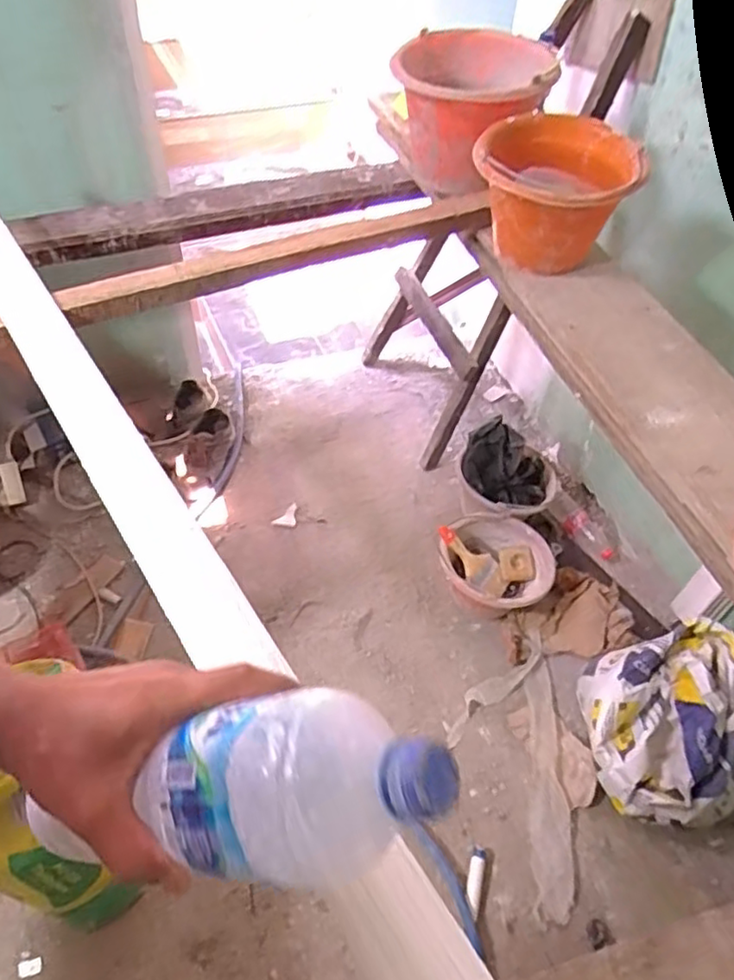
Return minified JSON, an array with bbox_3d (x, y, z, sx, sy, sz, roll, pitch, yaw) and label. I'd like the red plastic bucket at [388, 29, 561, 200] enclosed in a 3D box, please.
[{"bbox_3d":[0.178,-0.672,1.173,0.270,0.193,0.291,31,55,20],"label":"red plastic bucket"}]

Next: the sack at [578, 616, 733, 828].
[{"bbox_3d":[0.576,0.444,1.265,0.250,0.229,0.347,0,50,-4],"label":"sack"}]

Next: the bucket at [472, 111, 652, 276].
[{"bbox_3d":[0.290,-0.458,1.036,0.243,0.166,0.236,2,50,-2],"label":"bucket"}]

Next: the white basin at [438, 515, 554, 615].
[{"bbox_3d":[0.298,0.195,1.547,0.250,0.163,0.254,2,50,-2],"label":"white basin"}]

